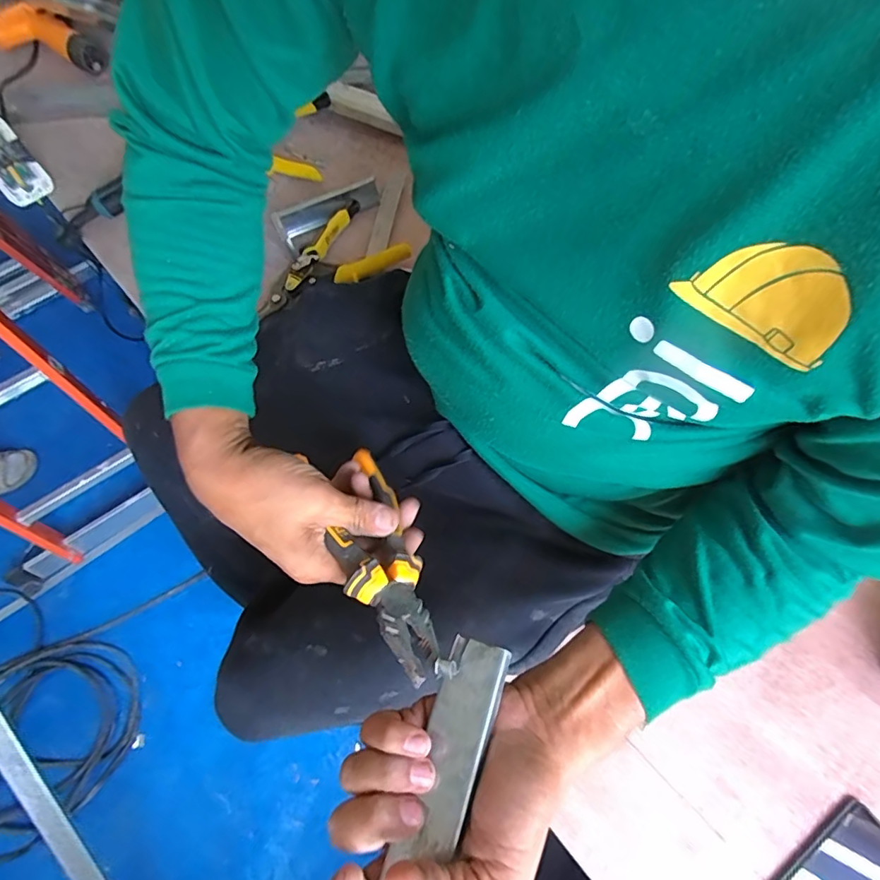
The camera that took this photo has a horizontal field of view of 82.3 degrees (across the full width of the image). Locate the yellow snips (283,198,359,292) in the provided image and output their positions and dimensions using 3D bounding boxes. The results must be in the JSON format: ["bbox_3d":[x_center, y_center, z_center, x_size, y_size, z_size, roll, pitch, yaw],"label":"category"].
[{"bbox_3d":[-0.165,-0.273,0.701,0.022,0.016,0.171,25,71,10],"label":"yellow snips"}]

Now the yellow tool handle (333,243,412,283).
[{"bbox_3d":[-0.093,-0.242,0.692,0.113,0.014,0.029,-30,71,-10],"label":"yellow tool handle"}]

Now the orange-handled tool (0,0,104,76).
[{"bbox_3d":[-0.665,-0.668,0.845,0.157,0.059,0.122,41,75,15],"label":"orange-handled tool"}]

